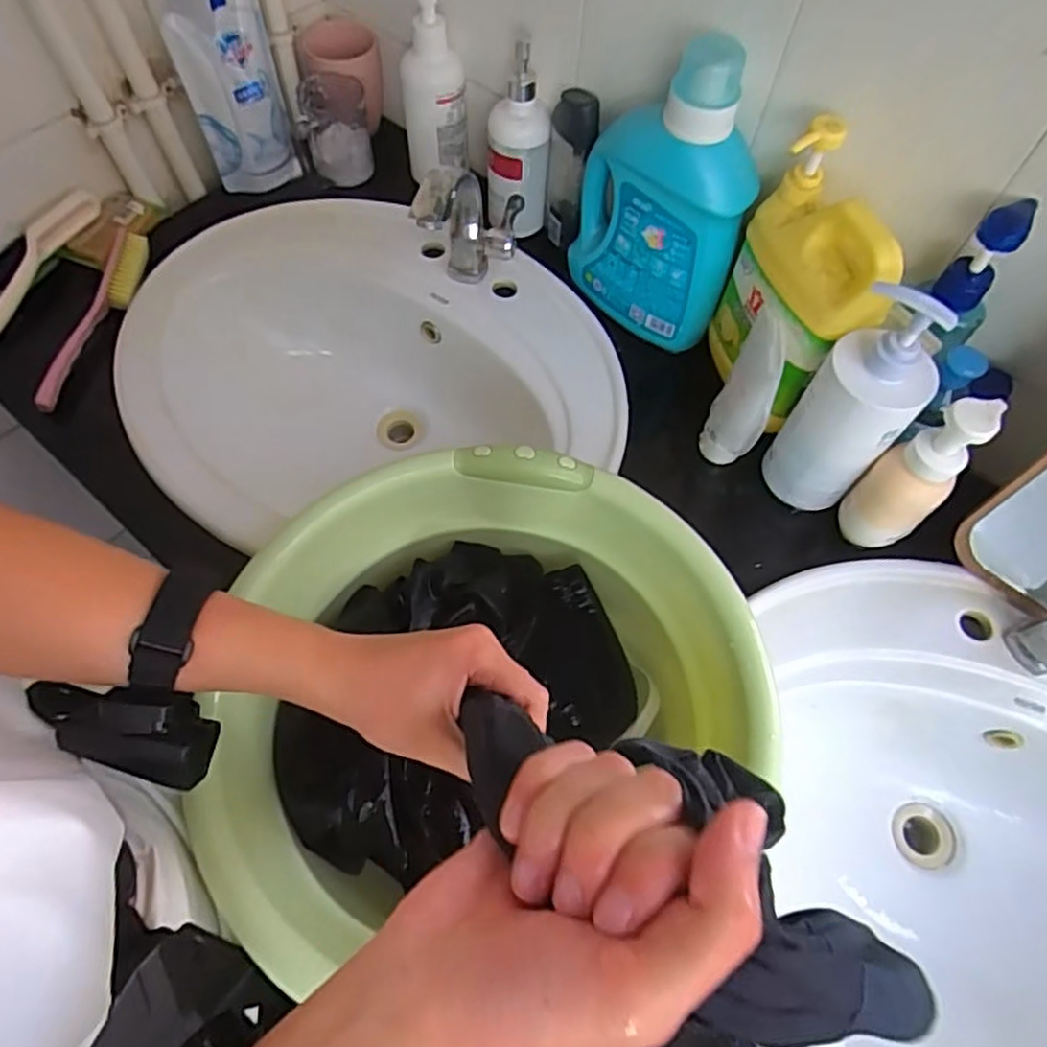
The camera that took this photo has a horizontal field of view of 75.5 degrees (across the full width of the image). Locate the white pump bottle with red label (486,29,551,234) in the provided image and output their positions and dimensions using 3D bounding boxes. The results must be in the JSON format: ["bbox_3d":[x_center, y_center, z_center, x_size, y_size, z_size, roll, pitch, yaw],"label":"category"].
[{"bbox_3d":[-0.007,-0.402,0.731,0.067,0.195,0.054,2,62,-1],"label":"white pump bottle with red label"}]

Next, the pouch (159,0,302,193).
[{"bbox_3d":[-0.316,-0.489,0.726,0.102,0.233,0.068,-16,64,-10],"label":"pouch"}]

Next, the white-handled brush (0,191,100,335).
[{"bbox_3d":[-0.533,-0.272,0.729,0.035,0.047,0.212,28,82,12],"label":"white-handled brush"}]

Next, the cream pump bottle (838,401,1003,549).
[{"bbox_3d":[0.327,-0.038,0.566,0.058,0.163,0.052,34,66,15],"label":"cream pump bottle"}]

